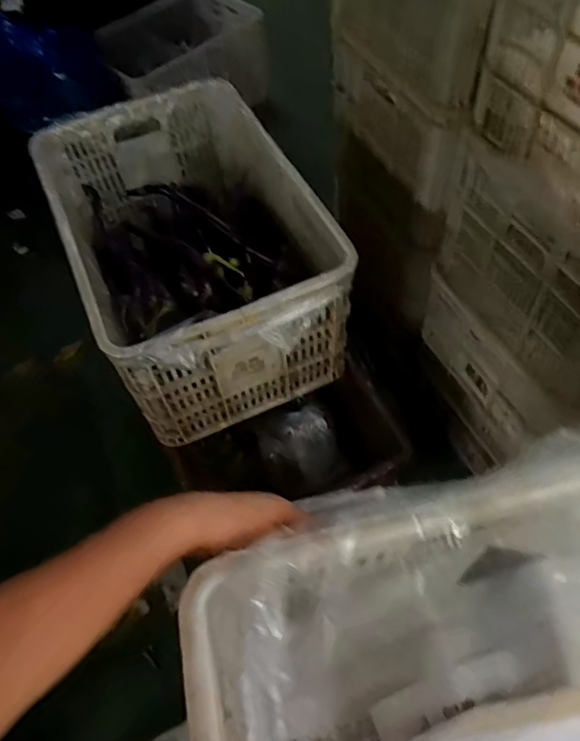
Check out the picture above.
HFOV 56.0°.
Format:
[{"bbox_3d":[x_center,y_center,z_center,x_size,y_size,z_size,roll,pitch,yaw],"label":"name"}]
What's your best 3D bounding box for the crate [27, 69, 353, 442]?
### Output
[{"bbox_3d":[-0.180,-0.213,1.074,0.415,0.346,0.604,-23,59,-11],"label":"crate"}]

